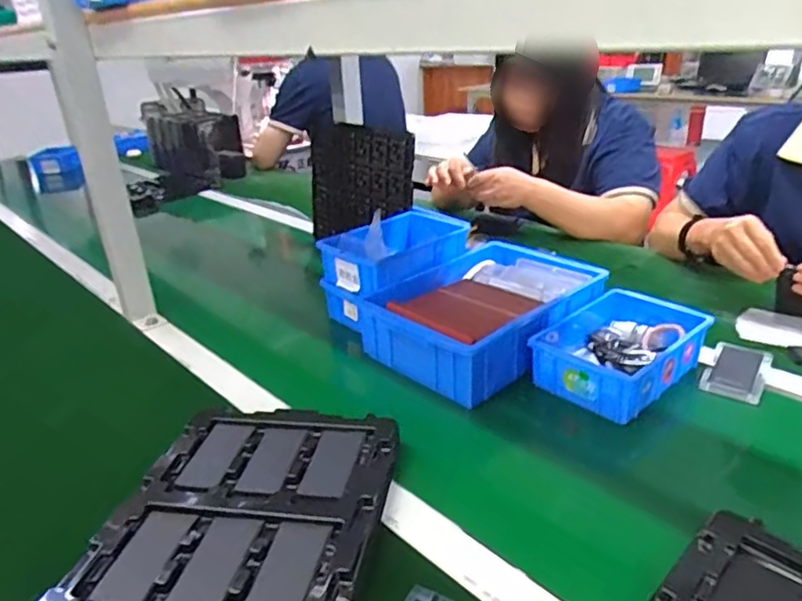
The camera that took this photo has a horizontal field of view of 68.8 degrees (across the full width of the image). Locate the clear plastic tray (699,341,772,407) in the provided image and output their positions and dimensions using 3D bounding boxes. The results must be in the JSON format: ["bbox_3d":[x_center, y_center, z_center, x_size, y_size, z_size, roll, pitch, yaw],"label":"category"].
[{"bbox_3d":[0.402,0.084,0.698,0.060,0.017,0.106,15,30,34],"label":"clear plastic tray"}]

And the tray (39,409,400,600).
[{"bbox_3d":[-0.131,0.187,0.493,0.218,0.027,0.272,1,25,8],"label":"tray"}]

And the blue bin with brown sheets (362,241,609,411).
[{"bbox_3d":[0.111,0.014,0.788,0.289,0.080,0.215,-24,32,-38],"label":"blue bin with brown sheets"}]

